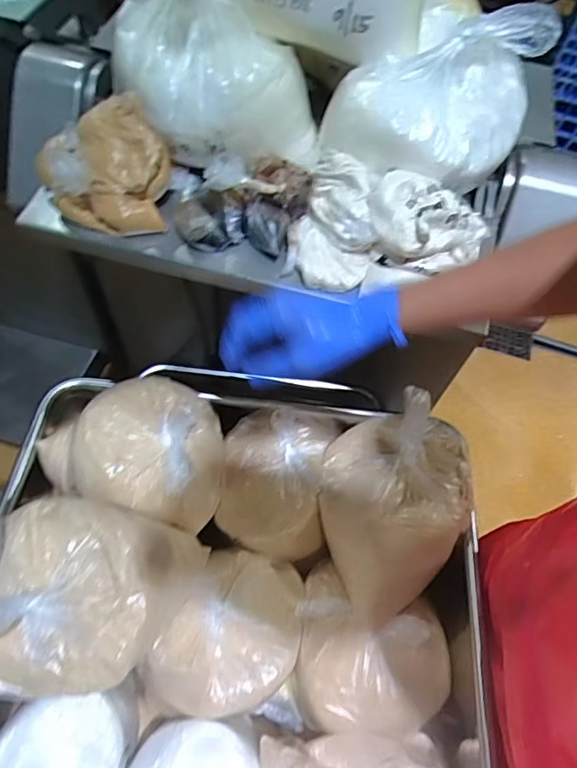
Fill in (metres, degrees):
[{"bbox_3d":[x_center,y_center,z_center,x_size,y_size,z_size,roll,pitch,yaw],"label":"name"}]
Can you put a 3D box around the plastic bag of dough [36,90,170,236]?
[{"bbox_3d":[-0.224,-0.268,0.624,0.154,0.100,0.146,-20,65,-13],"label":"plastic bag of dough"}]

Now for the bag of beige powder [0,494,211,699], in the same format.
[{"bbox_3d":[-0.233,0.241,0.596,0.214,0.216,0.210,3,62,-2],"label":"bag of beige powder"}]

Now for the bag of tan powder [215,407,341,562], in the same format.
[{"bbox_3d":[-0.019,0.148,0.804,0.161,0.096,0.216,8,62,1],"label":"bag of tan powder"}]

